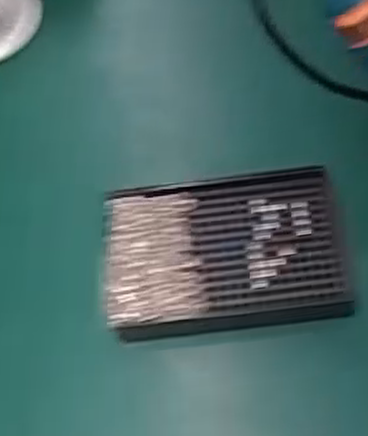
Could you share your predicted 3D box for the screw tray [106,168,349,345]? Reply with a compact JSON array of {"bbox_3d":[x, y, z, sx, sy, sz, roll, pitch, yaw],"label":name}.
[{"bbox_3d":[0.022,0.019,0.467,0.134,0.019,0.091,-8,60,-1],"label":"screw tray"}]

